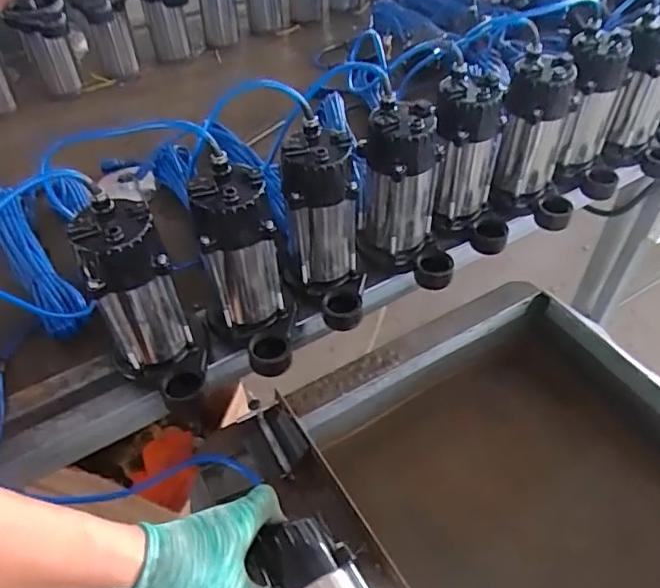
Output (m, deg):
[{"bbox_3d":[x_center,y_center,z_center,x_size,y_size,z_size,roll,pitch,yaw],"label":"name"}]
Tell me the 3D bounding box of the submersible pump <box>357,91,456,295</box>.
[{"bbox_3d":[0.108,-0.132,0.797,0.123,0.223,0.127,-5,47,-3],"label":"submersible pump"}]

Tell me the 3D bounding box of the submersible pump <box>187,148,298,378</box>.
[{"bbox_3d":[-0.106,-0.038,0.711,0.103,0.219,0.186,-11,47,-9],"label":"submersible pump"}]

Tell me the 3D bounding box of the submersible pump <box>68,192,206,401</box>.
[{"bbox_3d":[-0.211,0.017,0.660,0.093,0.215,0.148,-36,55,-28],"label":"submersible pump"}]

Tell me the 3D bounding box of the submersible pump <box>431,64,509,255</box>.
[{"bbox_3d":[0.214,-0.192,0.850,0.128,0.223,0.122,6,47,7],"label":"submersible pump"}]

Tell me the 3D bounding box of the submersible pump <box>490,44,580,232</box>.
[{"bbox_3d":[0.334,-0.232,0.887,0.141,0.231,0.107,19,50,18],"label":"submersible pump"}]

